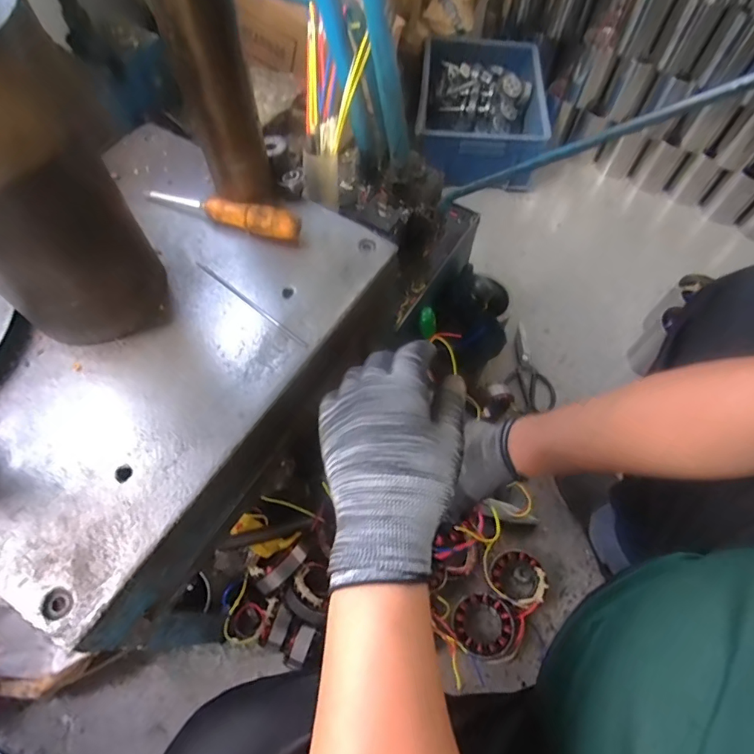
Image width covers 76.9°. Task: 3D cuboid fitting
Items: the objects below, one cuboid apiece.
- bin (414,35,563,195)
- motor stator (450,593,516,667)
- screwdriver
[{"bbox_3d":[0.266,-0.664,1.204,0.314,0.156,0.424,6,62,3],"label":"bin"},{"bbox_3d":[0.166,0.381,0.727,0.098,0.058,0.091,0,62,0],"label":"motor stator"},{"bbox_3d":[-0.174,-0.188,0.521,0.191,0.026,0.025,20,64,10],"label":"screwdriver"}]

